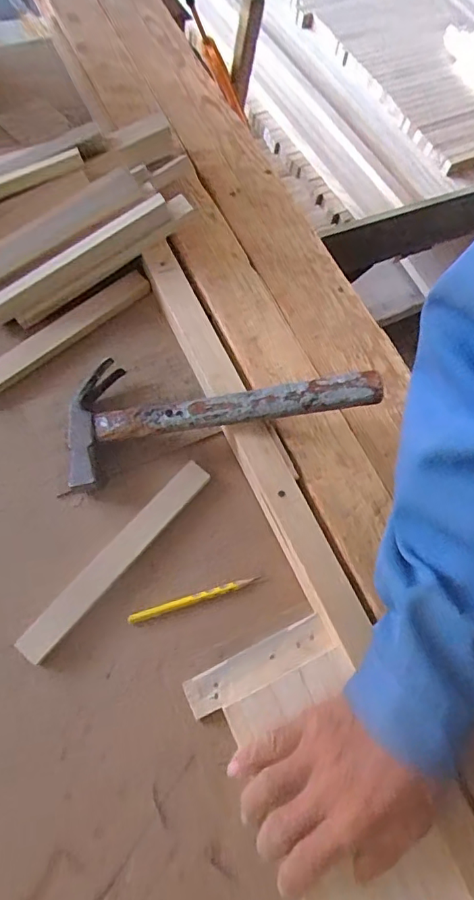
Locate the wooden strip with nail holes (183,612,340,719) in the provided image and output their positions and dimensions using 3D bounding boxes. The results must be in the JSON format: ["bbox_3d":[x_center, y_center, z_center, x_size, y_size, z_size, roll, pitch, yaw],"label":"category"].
[{"bbox_3d":[0.019,0.182,0.442,0.128,0.017,0.033,-22,71,-15],"label":"wooden strip with nail holes"}]

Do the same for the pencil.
[{"bbox_3d":[-0.038,0.132,0.463,0.118,0.004,0.008,-14,69,-13],"label":"pencil"}]

